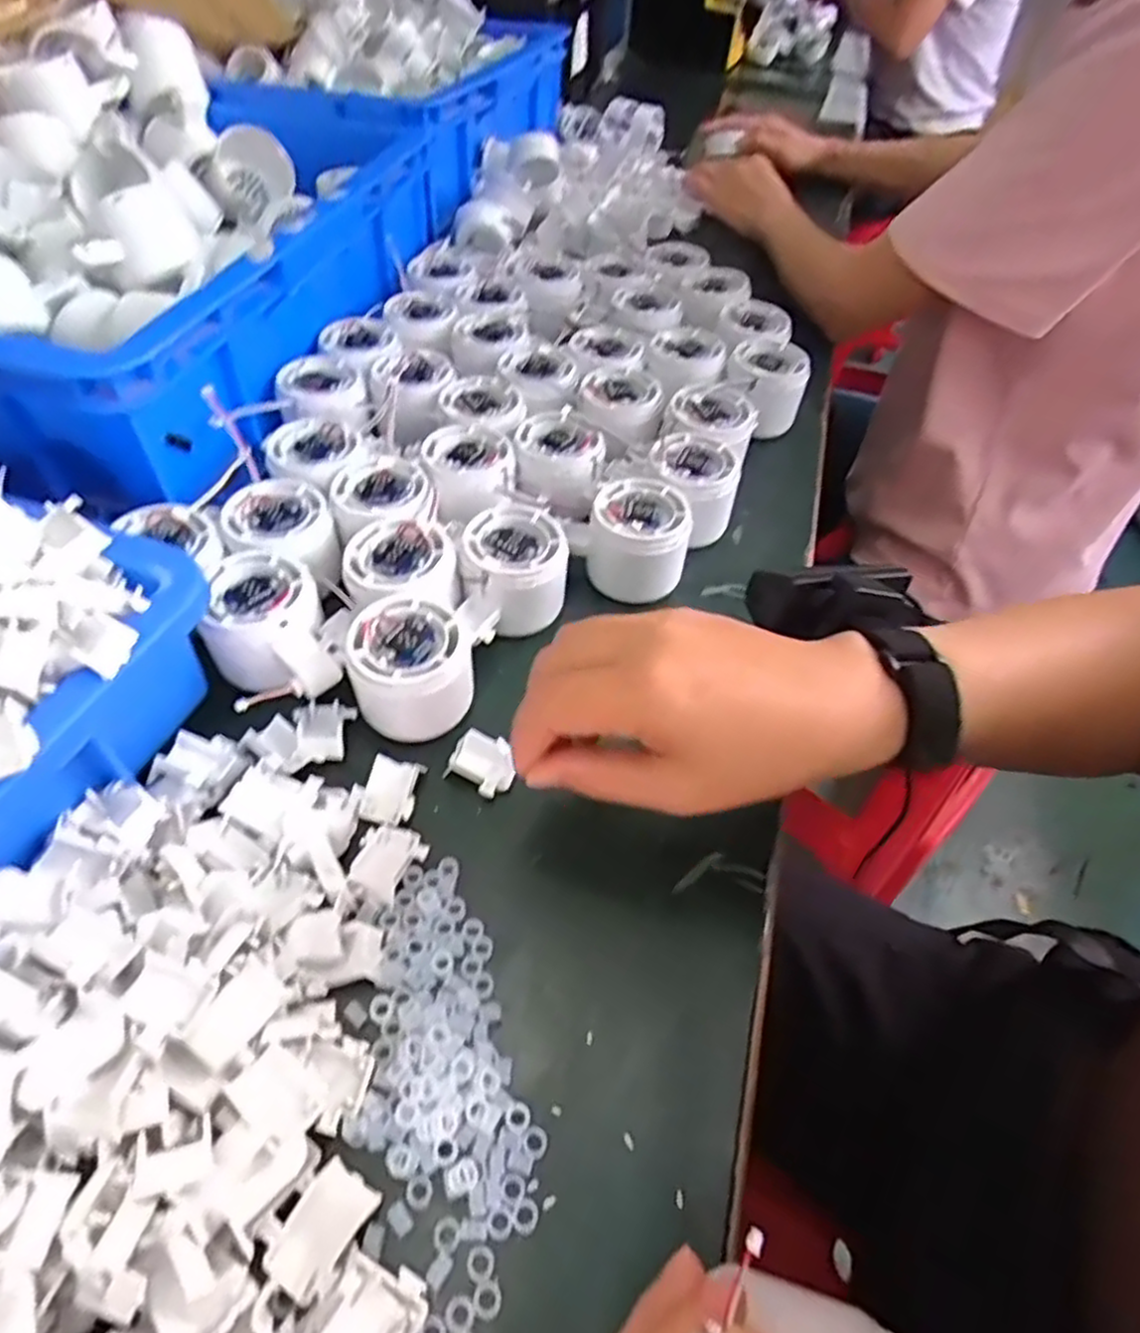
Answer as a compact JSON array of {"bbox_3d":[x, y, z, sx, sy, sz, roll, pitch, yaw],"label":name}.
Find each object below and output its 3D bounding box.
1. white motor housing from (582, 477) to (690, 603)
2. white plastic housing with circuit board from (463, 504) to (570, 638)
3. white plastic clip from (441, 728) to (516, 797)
[{"bbox_3d":[0.039,-0.073,0.432,0.055,0.050,0.054,9,51,2],"label":"white motor housing"},{"bbox_3d":[-0.030,-0.053,0.406,0.059,0.040,0.061,3,51,-3],"label":"white plastic housing with circuit board"},{"bbox_3d":[-0.042,0.047,0.356,0.035,0.013,0.026,30,54,18],"label":"white plastic clip"}]

